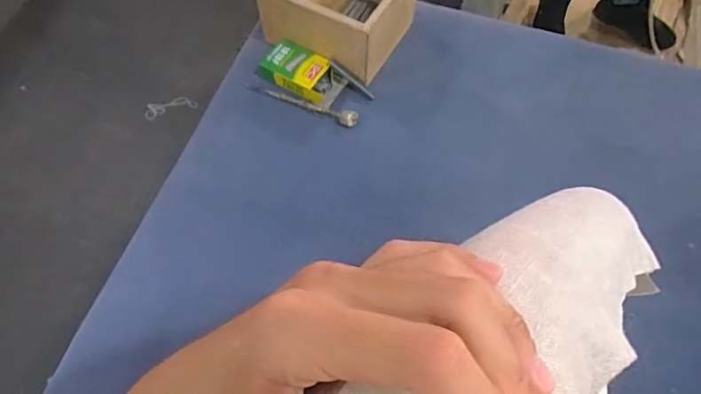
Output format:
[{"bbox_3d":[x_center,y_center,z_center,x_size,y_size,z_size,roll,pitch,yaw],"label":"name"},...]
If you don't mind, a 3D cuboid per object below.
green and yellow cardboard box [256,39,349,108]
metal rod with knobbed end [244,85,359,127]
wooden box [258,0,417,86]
[{"bbox_3d":[-0.085,-0.220,0.872,0.148,0.032,0.080,26,66,12],"label":"green and yellow cardboard box"},{"bbox_3d":[-0.082,-0.167,0.858,0.203,0.015,0.030,23,66,11],"label":"metal rod with knobbed end"},{"bbox_3d":[-0.015,-0.344,0.884,0.210,0.125,0.211,28,67,13],"label":"wooden box"}]

